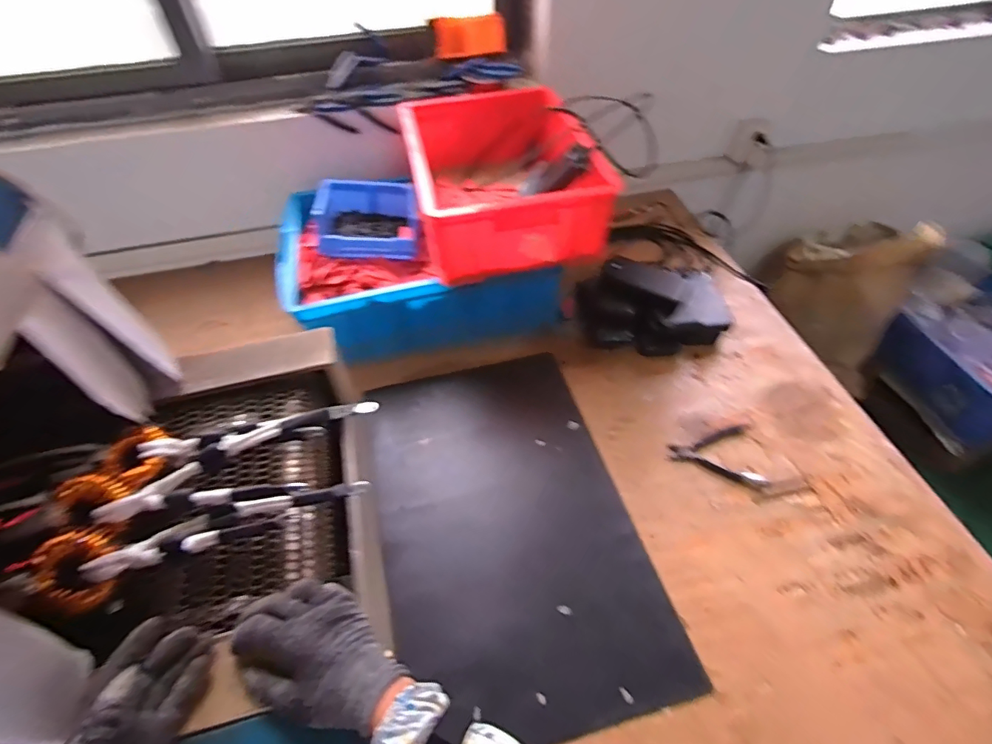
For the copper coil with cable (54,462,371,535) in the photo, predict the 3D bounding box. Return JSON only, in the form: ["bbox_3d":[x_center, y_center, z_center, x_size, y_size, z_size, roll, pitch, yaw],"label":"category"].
[{"bbox_3d":[-0.280,0.116,0.504,0.279,0.048,0.068,-10,50,-7],"label":"copper coil with cable"}]

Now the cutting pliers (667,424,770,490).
[{"bbox_3d":[0.345,0.130,0.790,0.138,0.010,0.115,0,50,1],"label":"cutting pliers"}]

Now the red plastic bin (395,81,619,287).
[{"bbox_3d":[0.005,-0.345,0.891,0.299,0.141,0.381,-11,50,-7],"label":"red plastic bin"}]

